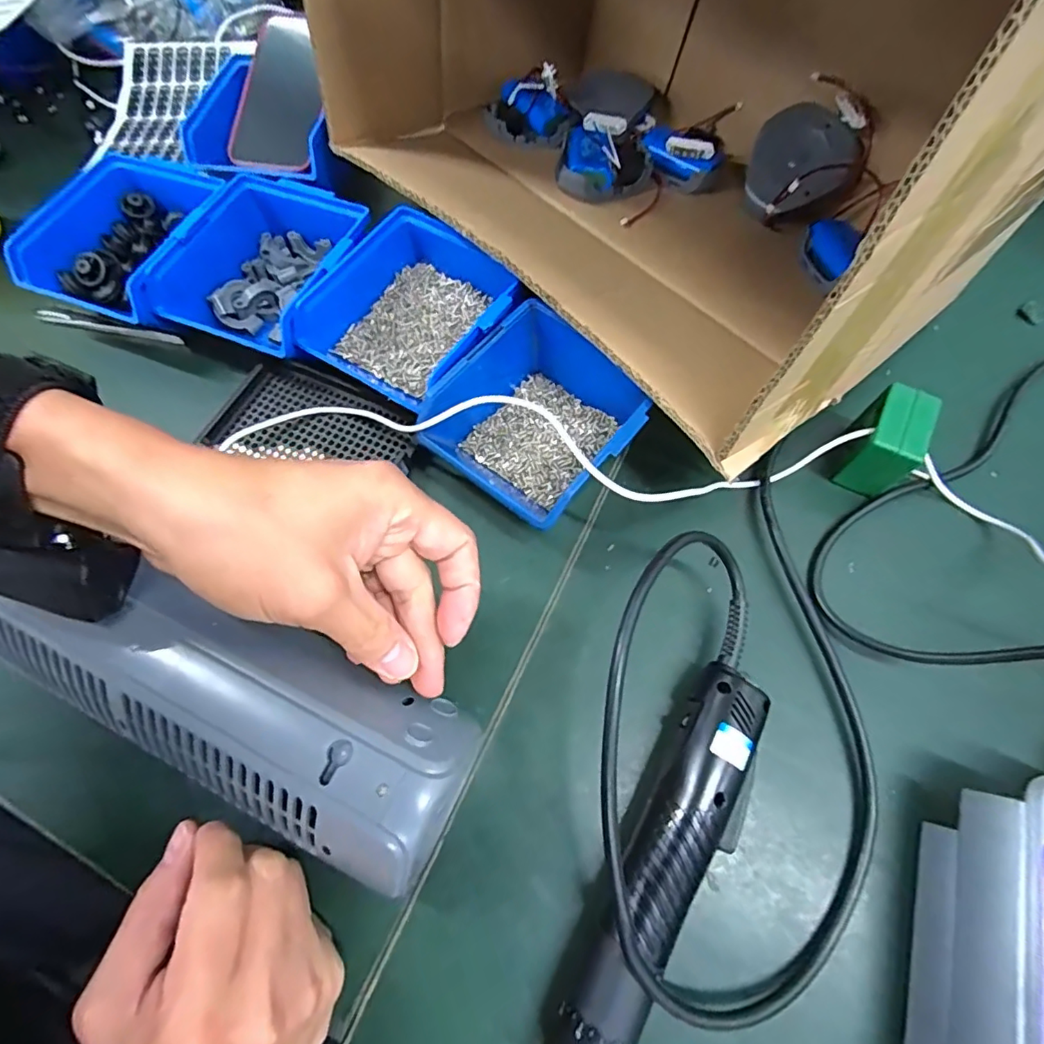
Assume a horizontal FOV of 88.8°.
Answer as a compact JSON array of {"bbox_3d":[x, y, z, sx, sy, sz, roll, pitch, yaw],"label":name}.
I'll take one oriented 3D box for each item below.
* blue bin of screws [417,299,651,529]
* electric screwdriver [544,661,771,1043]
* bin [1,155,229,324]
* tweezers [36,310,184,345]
[{"bbox_3d":[0.014,-0.066,0.351,0.114,0.060,0.129,38,72,16],"label":"blue bin of screws"},{"bbox_3d":[0.068,0.171,0.257,0.044,0.037,0.205,28,70,13],"label":"electric screwdriver"},{"bbox_3d":[-0.296,-0.213,0.420,0.117,0.068,0.136,20,68,10],"label":"bin"},{"bbox_3d":[-0.336,-0.157,0.435,0.126,0.011,0.011,12,67,6],"label":"tweezers"}]

